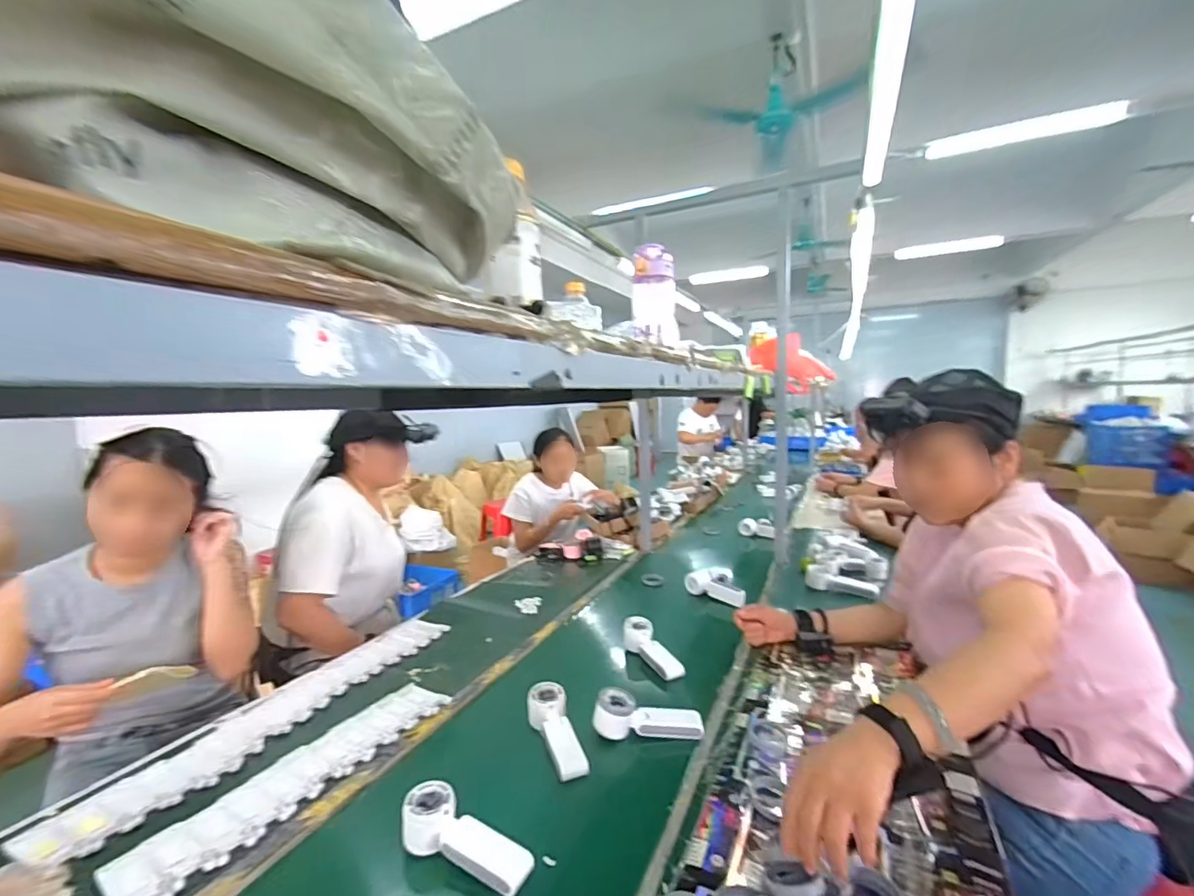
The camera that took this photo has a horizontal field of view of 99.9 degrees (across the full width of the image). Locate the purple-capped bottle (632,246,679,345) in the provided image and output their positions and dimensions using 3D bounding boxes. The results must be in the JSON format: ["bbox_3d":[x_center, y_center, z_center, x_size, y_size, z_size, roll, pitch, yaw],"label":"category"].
[{"bbox_3d":[0.098,-0.260,0.854,0.078,0.154,0.072,-1,5,10],"label":"purple-capped bottle"}]

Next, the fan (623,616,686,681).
[{"bbox_3d":[0.110,0.404,1.005,0.062,0.044,0.171,-6,24,-30],"label":"fan"}]

